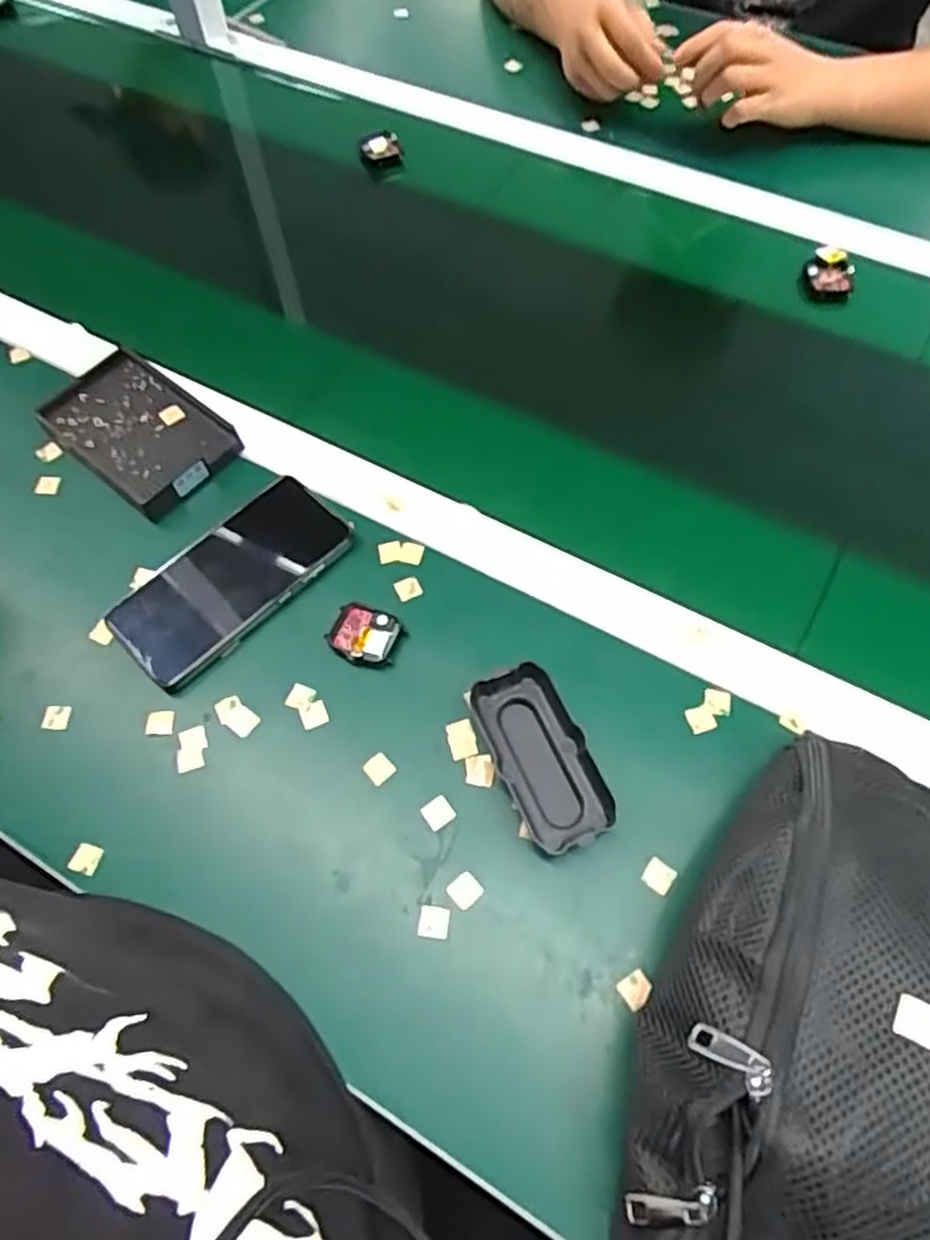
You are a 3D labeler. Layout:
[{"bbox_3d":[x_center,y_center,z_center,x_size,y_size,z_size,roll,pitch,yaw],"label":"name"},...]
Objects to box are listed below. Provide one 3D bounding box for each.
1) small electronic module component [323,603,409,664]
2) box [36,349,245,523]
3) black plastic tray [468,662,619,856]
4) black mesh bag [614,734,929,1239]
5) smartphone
[{"bbox_3d":[-0.066,0.010,0.504,0.045,0.009,0.035,17,64,11],"label":"small electronic module component"},{"bbox_3d":[-0.249,-0.146,0.586,0.145,0.023,0.090,37,69,19],"label":"box"},{"bbox_3d":[0.045,0.082,0.454,0.050,0.024,0.107,-19,63,-8],"label":"black plastic tray"},{"bbox_3d":[0.163,0.188,0.351,0.149,0.086,0.282,26,66,15],"label":"black mesh bag"},{"bbox_3d":[-0.160,-0.030,0.526,0.160,0.014,0.081,-41,68,-18],"label":"smartphone"}]

